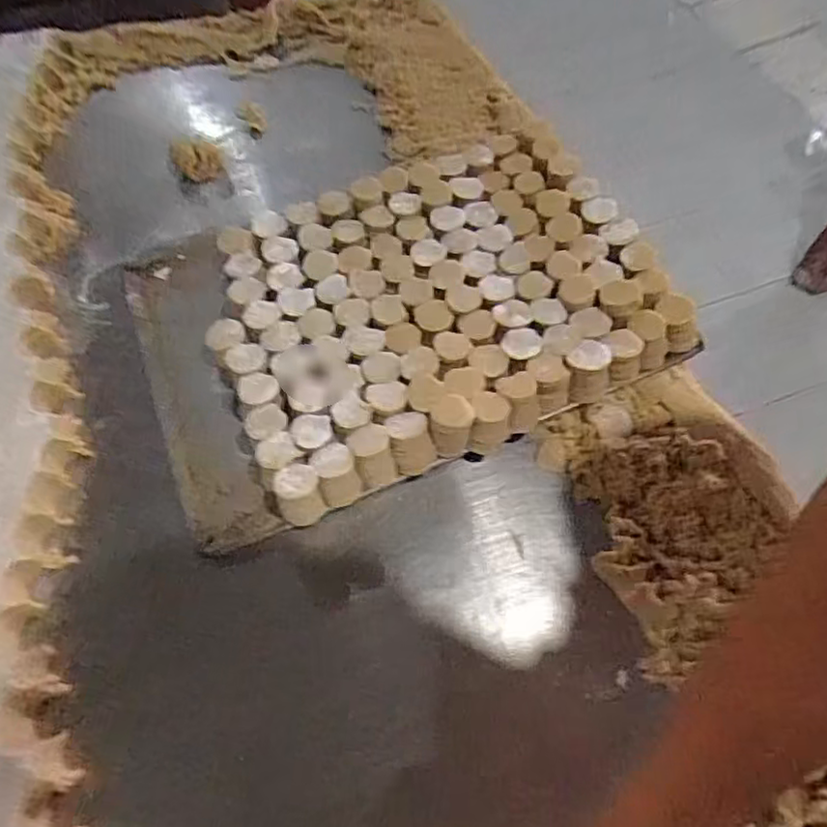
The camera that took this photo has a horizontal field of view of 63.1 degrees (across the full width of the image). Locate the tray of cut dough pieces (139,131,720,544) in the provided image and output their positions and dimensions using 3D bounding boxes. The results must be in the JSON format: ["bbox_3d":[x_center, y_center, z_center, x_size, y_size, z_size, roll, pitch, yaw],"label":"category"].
[{"bbox_3d":[-0.019,-0.099,0.603,0.438,0.054,0.316,-23,61,-12],"label":"tray of cut dough pieces"}]

